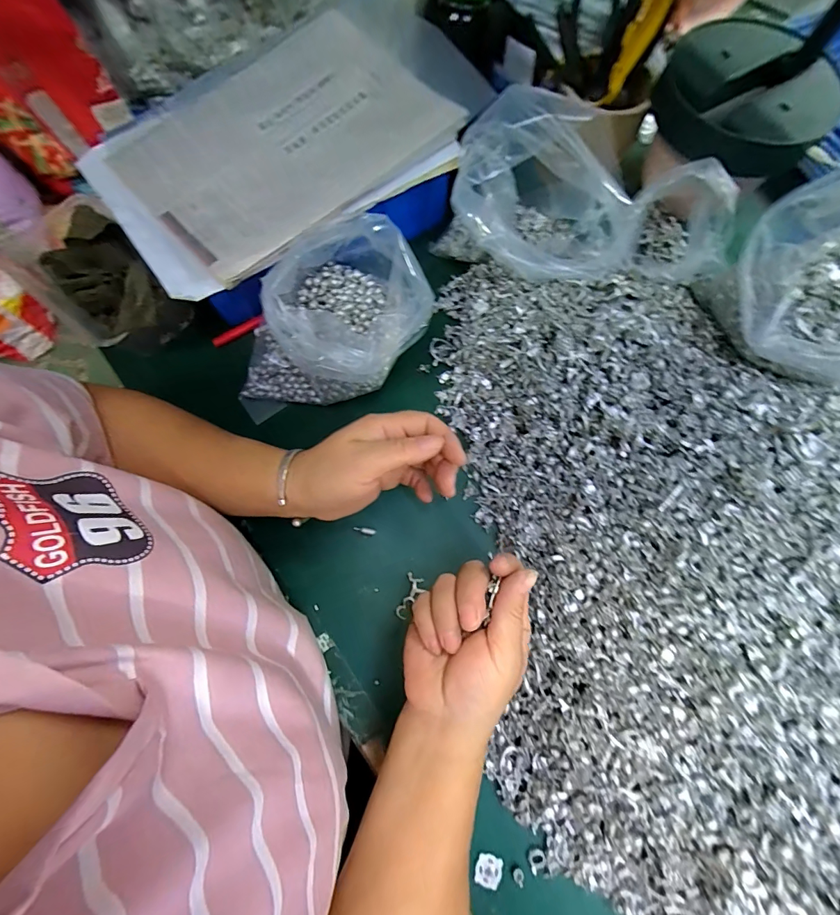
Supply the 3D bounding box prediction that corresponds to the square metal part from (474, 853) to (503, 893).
[{"bbox_3d":[0.050,0.303,0.290,0.019,0.004,0.020,15,73,5],"label":"square metal part"}]

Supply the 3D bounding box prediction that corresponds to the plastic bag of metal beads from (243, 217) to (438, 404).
[{"bbox_3d":[-0.091,-0.120,0.367,0.185,0.098,0.121,-23,74,-7],"label":"plastic bag of metal beads"}]

